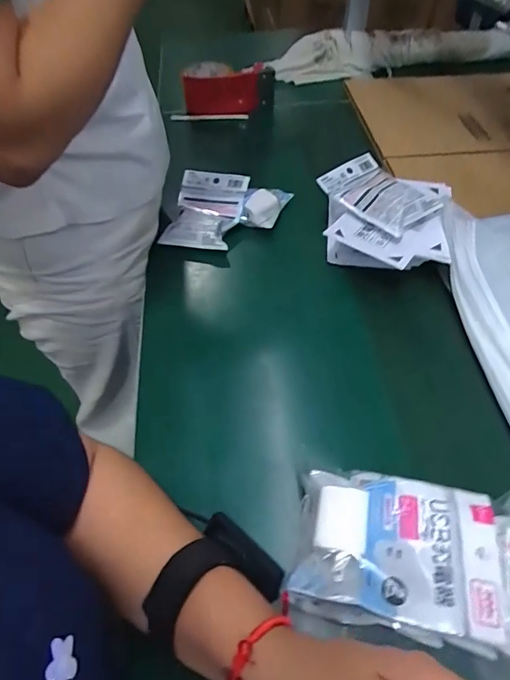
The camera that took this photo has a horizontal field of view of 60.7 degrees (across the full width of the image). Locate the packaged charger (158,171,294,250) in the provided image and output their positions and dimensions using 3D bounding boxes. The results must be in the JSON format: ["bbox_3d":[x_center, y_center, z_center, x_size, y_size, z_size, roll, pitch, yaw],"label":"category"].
[{"bbox_3d":[-0.042,-0.178,0.613,0.158,0.052,0.124,12,53,8],"label":"packaged charger"}]

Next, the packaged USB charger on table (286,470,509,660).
[{"bbox_3d":[0.107,0.150,0.310,0.149,0.038,0.104,11,53,8],"label":"packaged USB charger on table"}]

